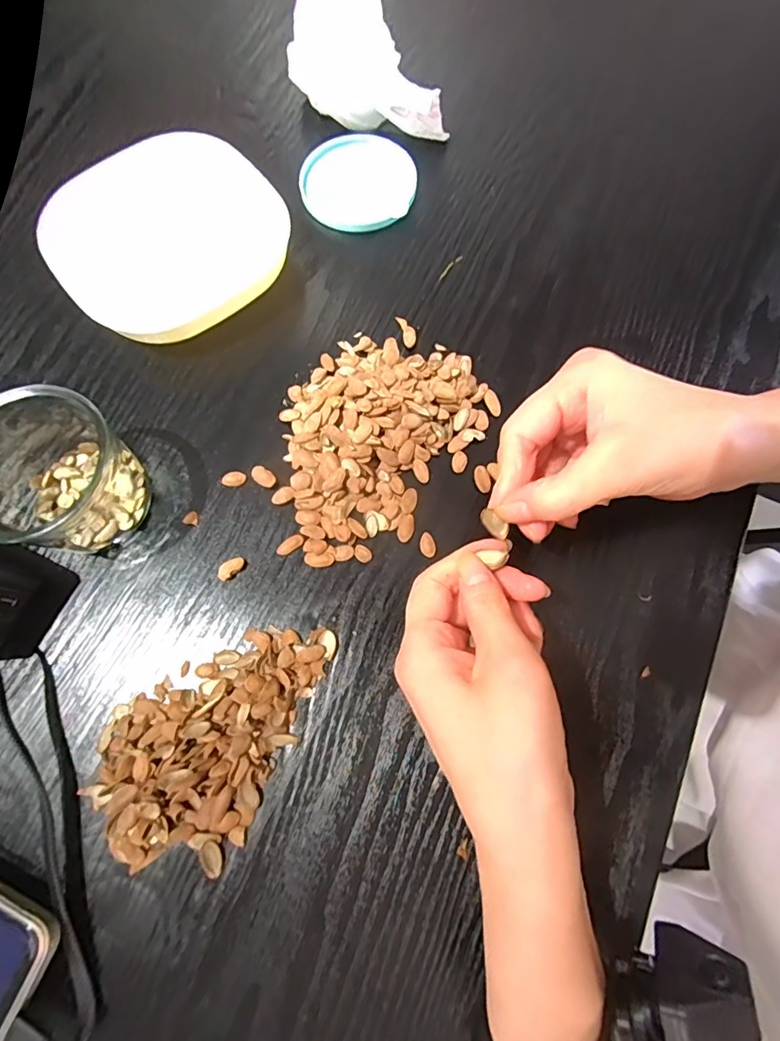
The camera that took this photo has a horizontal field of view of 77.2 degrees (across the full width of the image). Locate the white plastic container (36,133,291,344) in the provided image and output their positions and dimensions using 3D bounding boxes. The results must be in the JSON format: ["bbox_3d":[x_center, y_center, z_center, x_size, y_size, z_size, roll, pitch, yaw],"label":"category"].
[{"bbox_3d":[-0.141,-0.180,0.321,0.139,0.036,0.130,0,73,1],"label":"white plastic container"}]

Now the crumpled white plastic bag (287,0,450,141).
[{"bbox_3d":[-0.022,-0.324,0.349,0.077,0.062,0.118,-30,75,-8],"label":"crumpled white plastic bag"}]

